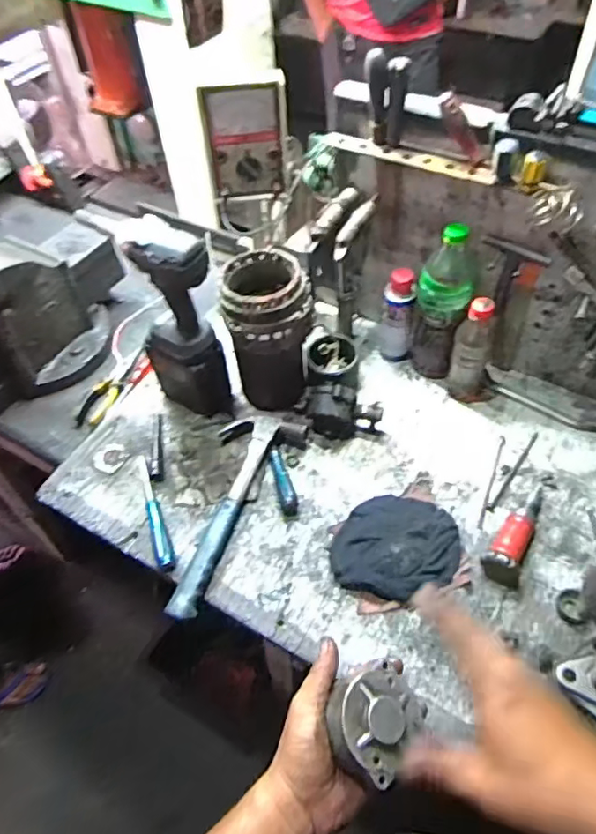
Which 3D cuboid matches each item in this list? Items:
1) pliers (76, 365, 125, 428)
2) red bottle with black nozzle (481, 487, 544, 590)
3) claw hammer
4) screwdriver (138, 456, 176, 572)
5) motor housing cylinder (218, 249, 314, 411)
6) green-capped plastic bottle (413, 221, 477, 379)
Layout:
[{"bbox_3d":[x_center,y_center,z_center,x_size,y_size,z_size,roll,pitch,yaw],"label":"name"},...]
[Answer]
[{"bbox_3d":[-0.339,-0.043,1.010,0.048,0.025,0.149,12,55,11],"label":"pliers"},{"bbox_3d":[0.304,0.147,0.774,0.051,0.053,0.159,26,59,20],"label":"red bottle with black nozzle"},{"bbox_3d":[-0.114,0.123,0.826,0.117,0.032,0.321,22,57,18],"label":"claw hammer"},{"bbox_3d":[-0.214,0.136,0.836,0.024,0.030,0.194,-19,55,-12],"label":"screwdriver"},{"bbox_3d":[-0.041,-0.131,0.897,0.121,0.235,0.128,1,53,3],"label":"motor housing cylinder"},{"bbox_3d":[0.222,-0.170,0.872,0.076,0.258,0.073,13,55,12],"label":"green-capped plastic bottle"}]

